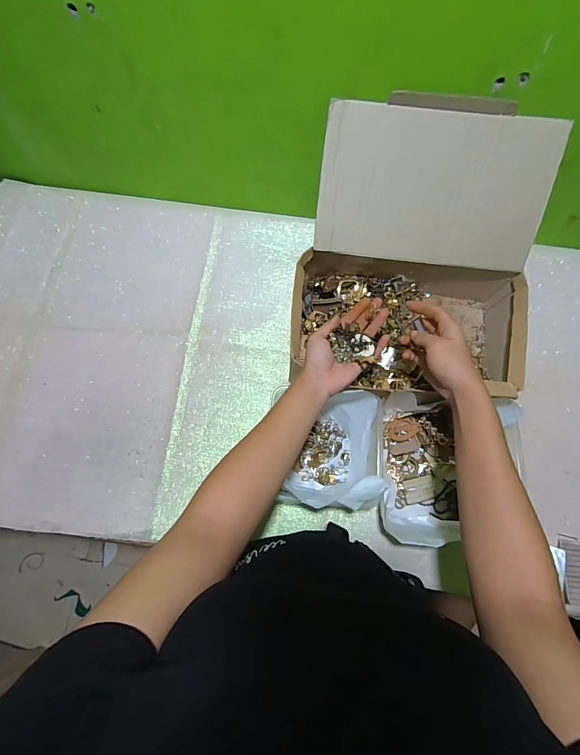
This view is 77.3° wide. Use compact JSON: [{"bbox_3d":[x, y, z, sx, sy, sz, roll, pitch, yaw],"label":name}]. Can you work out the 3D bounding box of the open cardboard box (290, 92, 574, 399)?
[{"bbox_3d":[0.185,-0.163,0.528,0.322,0.236,0.328,10,72,3],"label":"open cardboard box"}]

